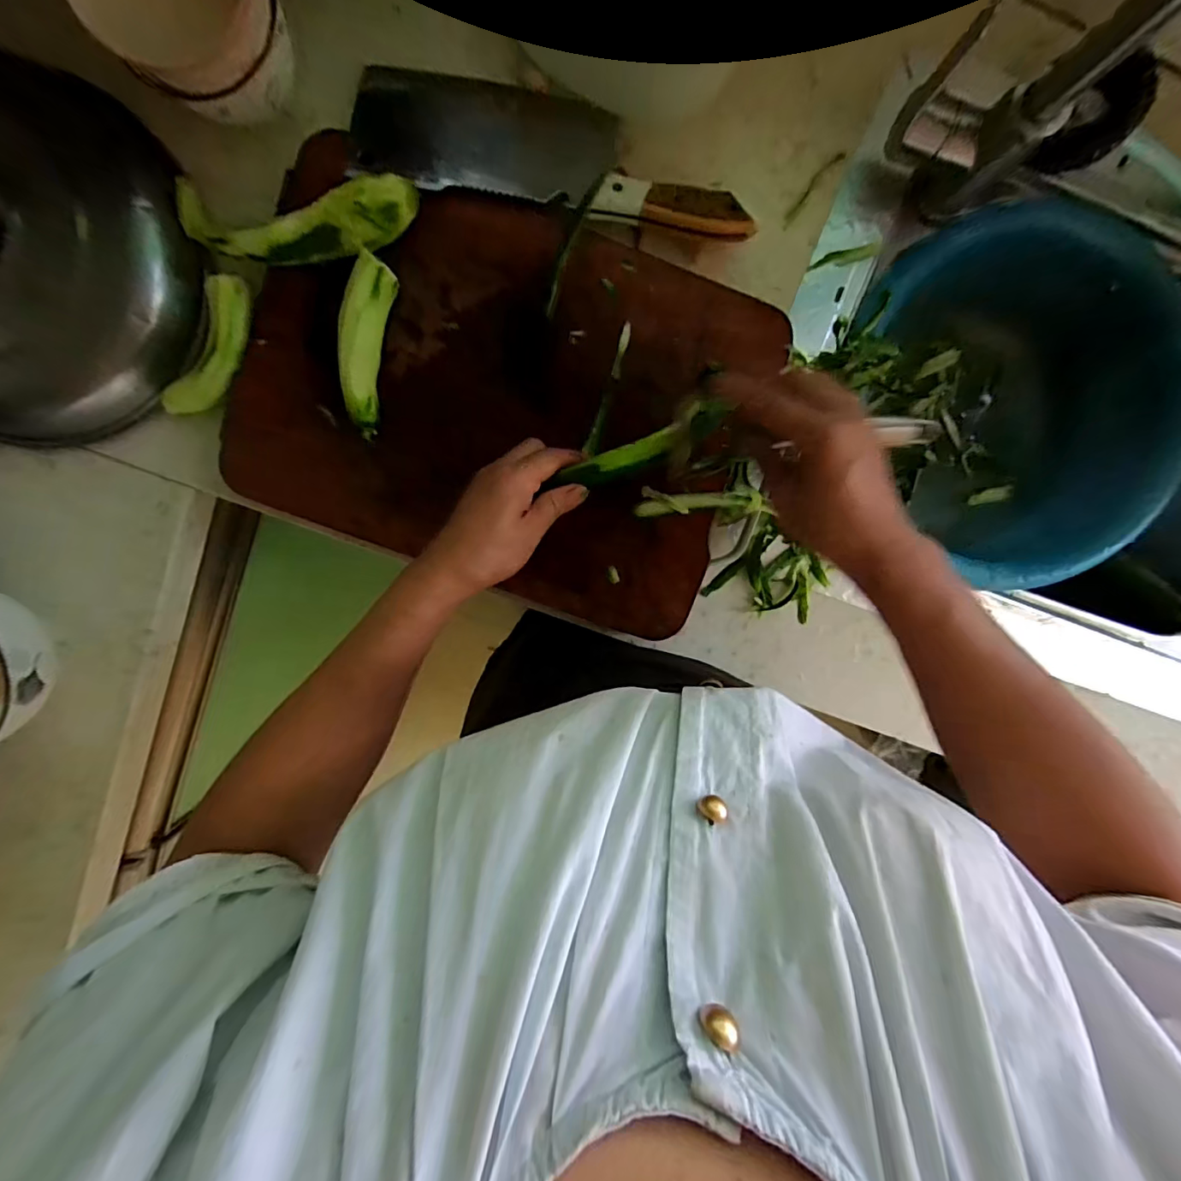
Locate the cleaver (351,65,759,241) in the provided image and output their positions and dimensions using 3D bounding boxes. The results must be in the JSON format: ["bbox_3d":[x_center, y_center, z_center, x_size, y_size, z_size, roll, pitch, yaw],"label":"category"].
[{"bbox_3d":[-0.026,-0.332,0.378,0.292,0.017,0.102,5,81,-2],"label":"cleaver"}]

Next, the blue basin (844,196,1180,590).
[{"bbox_3d":[0.375,-0.177,0.475,0.288,0.124,0.308,-39,96,4],"label":"blue basin"}]

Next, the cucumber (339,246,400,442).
[{"bbox_3d":[-0.168,-0.179,0.373,0.029,0.031,0.118,11,97,-3],"label":"cucumber"}]

